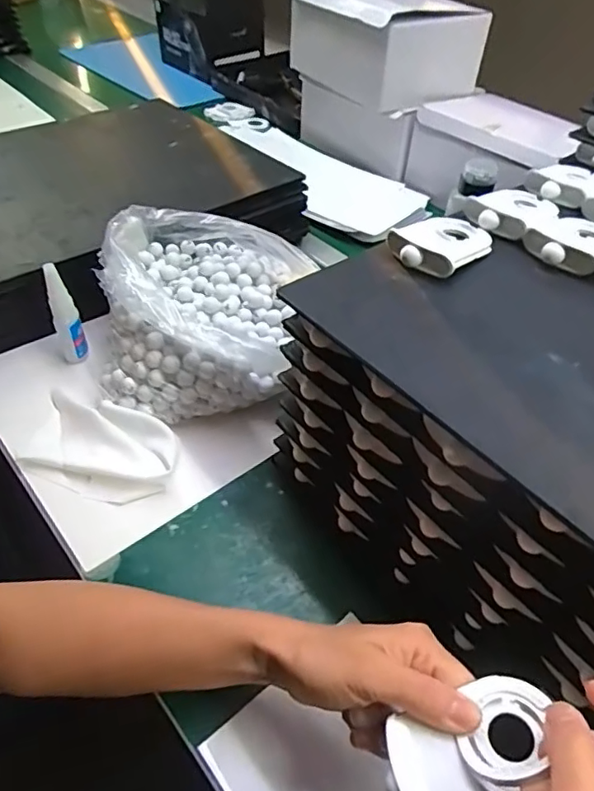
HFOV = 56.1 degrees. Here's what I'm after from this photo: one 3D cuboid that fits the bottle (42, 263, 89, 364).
[{"bbox_3d":[-0.227,-0.077,0.548,0.025,0.111,0.027,-15,48,-18],"label":"bottle"}]

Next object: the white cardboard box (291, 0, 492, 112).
[{"bbox_3d":[0.138,-0.574,0.908,0.240,0.135,0.278,-25,52,-25],"label":"white cardboard box"}]

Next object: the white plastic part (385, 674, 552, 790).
[{"bbox_3d":[0.086,0.171,0.266,0.081,0.027,0.054,-14,48,-17],"label":"white plastic part"}]

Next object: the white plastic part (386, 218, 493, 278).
[{"bbox_3d":[0.112,-0.115,0.416,0.086,0.017,0.052,-29,54,-28],"label":"white plastic part"}]

